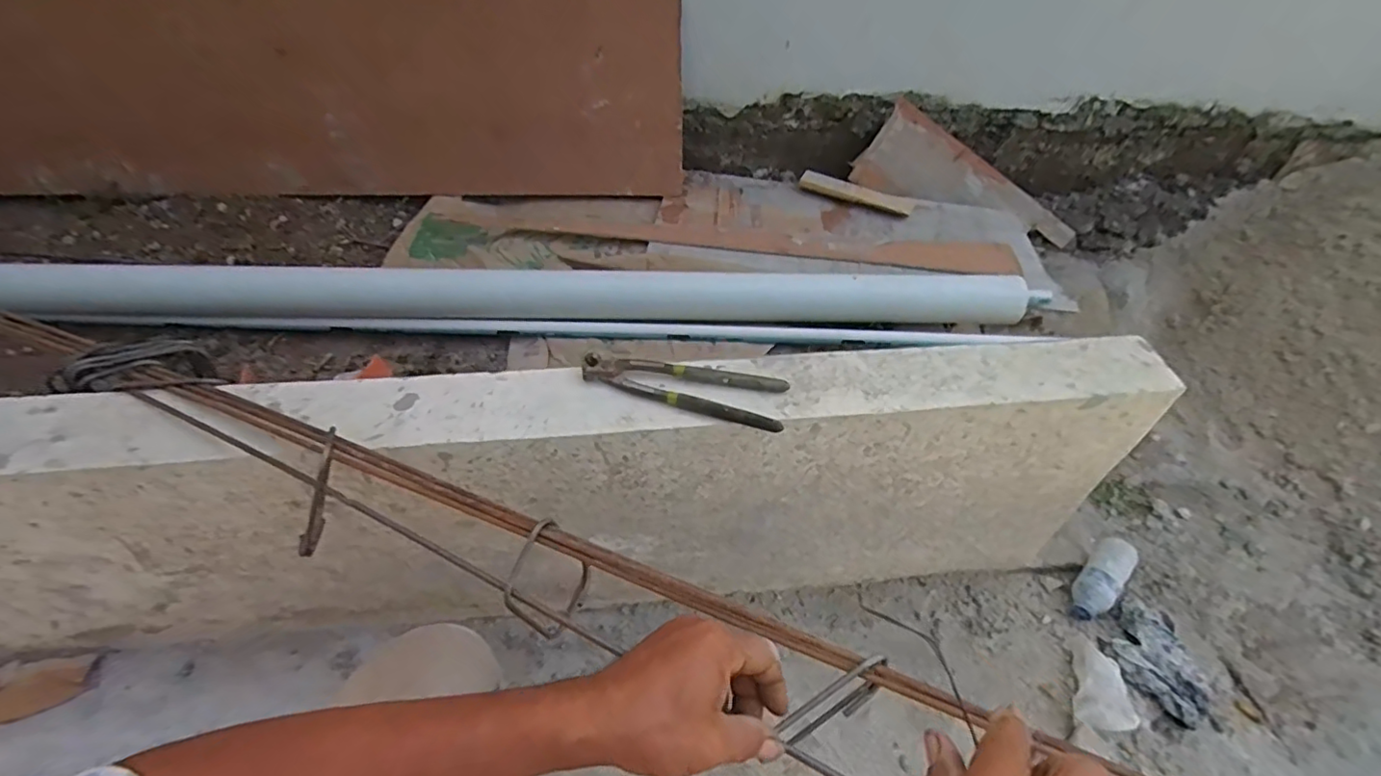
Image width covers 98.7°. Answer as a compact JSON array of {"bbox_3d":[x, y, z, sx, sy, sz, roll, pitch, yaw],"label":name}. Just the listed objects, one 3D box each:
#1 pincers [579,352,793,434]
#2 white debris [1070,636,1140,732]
[{"bbox_3d":[-0.007,-0.002,0.631,0.214,0.020,0.067,8,48,4],"label":"pincers"},{"bbox_3d":[0.605,0.423,0.849,0.092,0.053,0.136,20,50,14],"label":"white debris"}]

